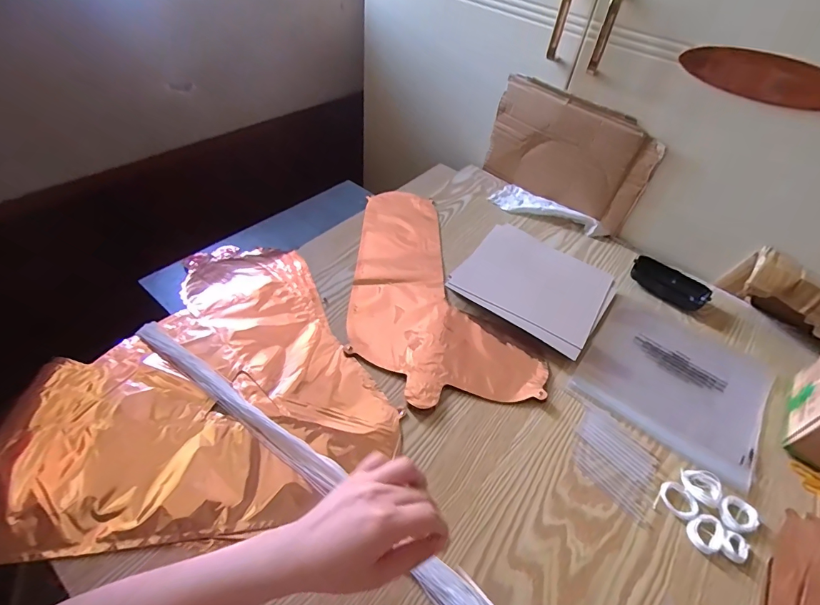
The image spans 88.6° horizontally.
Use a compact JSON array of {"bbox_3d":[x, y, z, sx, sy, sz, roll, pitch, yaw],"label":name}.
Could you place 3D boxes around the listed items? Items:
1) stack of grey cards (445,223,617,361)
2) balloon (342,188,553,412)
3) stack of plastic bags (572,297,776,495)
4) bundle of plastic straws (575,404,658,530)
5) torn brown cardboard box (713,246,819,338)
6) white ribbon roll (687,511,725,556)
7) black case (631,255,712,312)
[{"bbox_3d":[0.180,-0.029,0.606,0.196,0.021,0.173,32,51,21],"label":"stack of grey cards"},{"bbox_3d":[0.028,-0.036,0.602,0.225,0.013,0.395,0,47,-7],"label":"balloon"},{"bbox_3d":[0.332,0.091,0.528,0.201,0.008,0.205,32,51,21],"label":"stack of plastic bags"},{"bbox_3d":[0.220,0.167,0.445,0.080,0.004,0.098,-31,57,-31],"label":"bundle of plastic straws"},{"bbox_3d":[0.568,0.020,0.565,0.251,0.082,0.070,32,51,21],"label":"torn brown cardboard box"},{"bbox_3d":[0.282,0.218,0.398,0.033,0.008,0.030,4,47,-4],"label":"white ribbon roll"},{"bbox_3d":[0.390,-0.029,0.633,0.107,0.026,0.042,37,53,25],"label":"black case"}]

